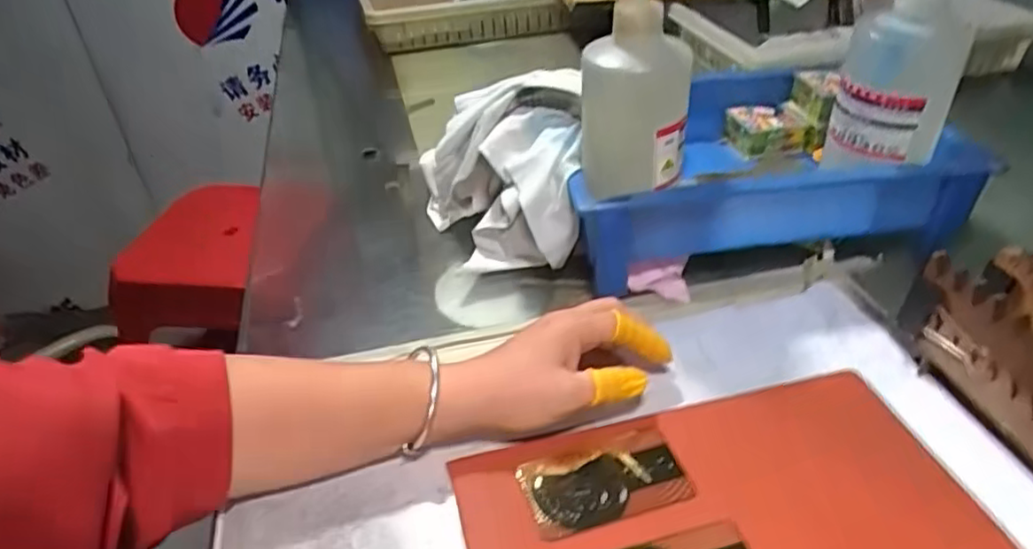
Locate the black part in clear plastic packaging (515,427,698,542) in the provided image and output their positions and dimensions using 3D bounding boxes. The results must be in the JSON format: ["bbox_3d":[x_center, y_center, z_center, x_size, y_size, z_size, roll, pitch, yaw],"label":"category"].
[{"bbox_3d":[0.047,0.112,0.357,0.085,0.004,0.049,-12,37,-12],"label":"black part in clear plastic packaging"}]

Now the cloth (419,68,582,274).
[{"bbox_3d":[-0.013,-0.084,0.540,0.134,0.121,0.172,-3,37,0],"label":"cloth"}]

